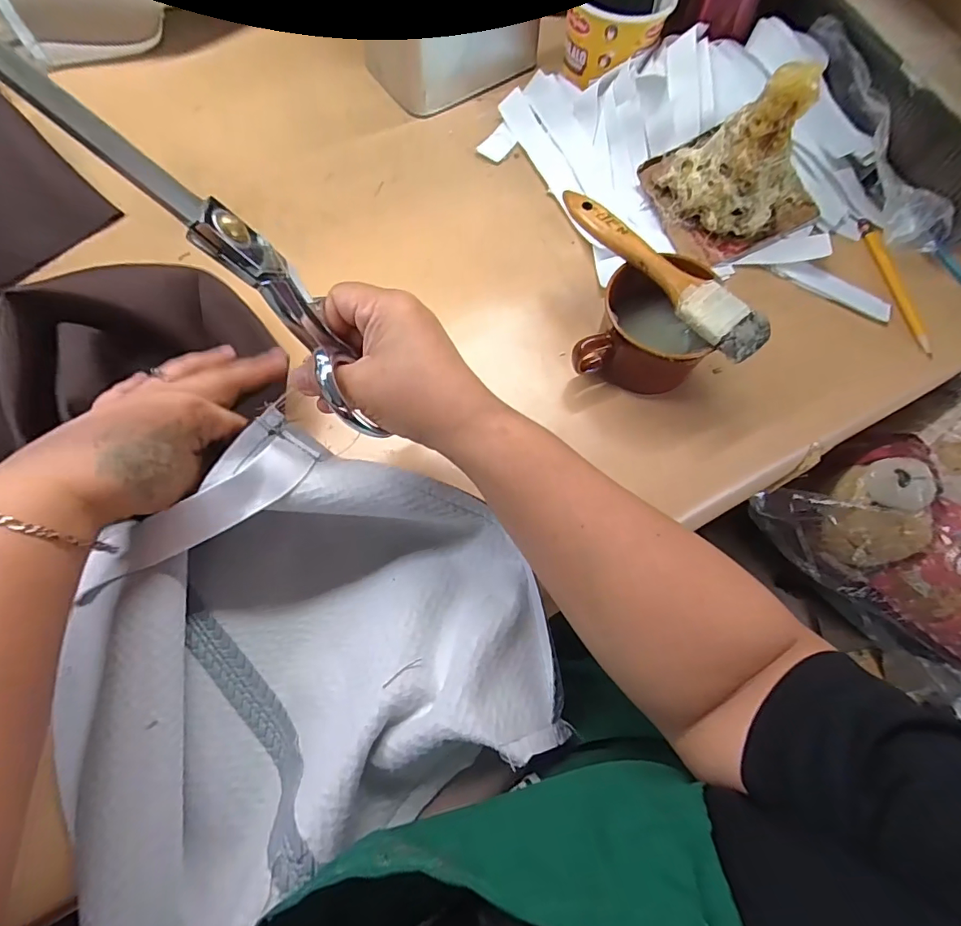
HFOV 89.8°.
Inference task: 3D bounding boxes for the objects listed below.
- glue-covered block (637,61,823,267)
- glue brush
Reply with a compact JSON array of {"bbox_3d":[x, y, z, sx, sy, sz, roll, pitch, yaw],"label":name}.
[{"bbox_3d":[0.219,-0.253,0.385,0.123,0.116,0.105,-19,72,-9],"label":"glue-covered block"},{"bbox_3d":[0.124,-0.136,0.330,0.034,0.011,0.168,-36,75,-14],"label":"glue brush"}]

